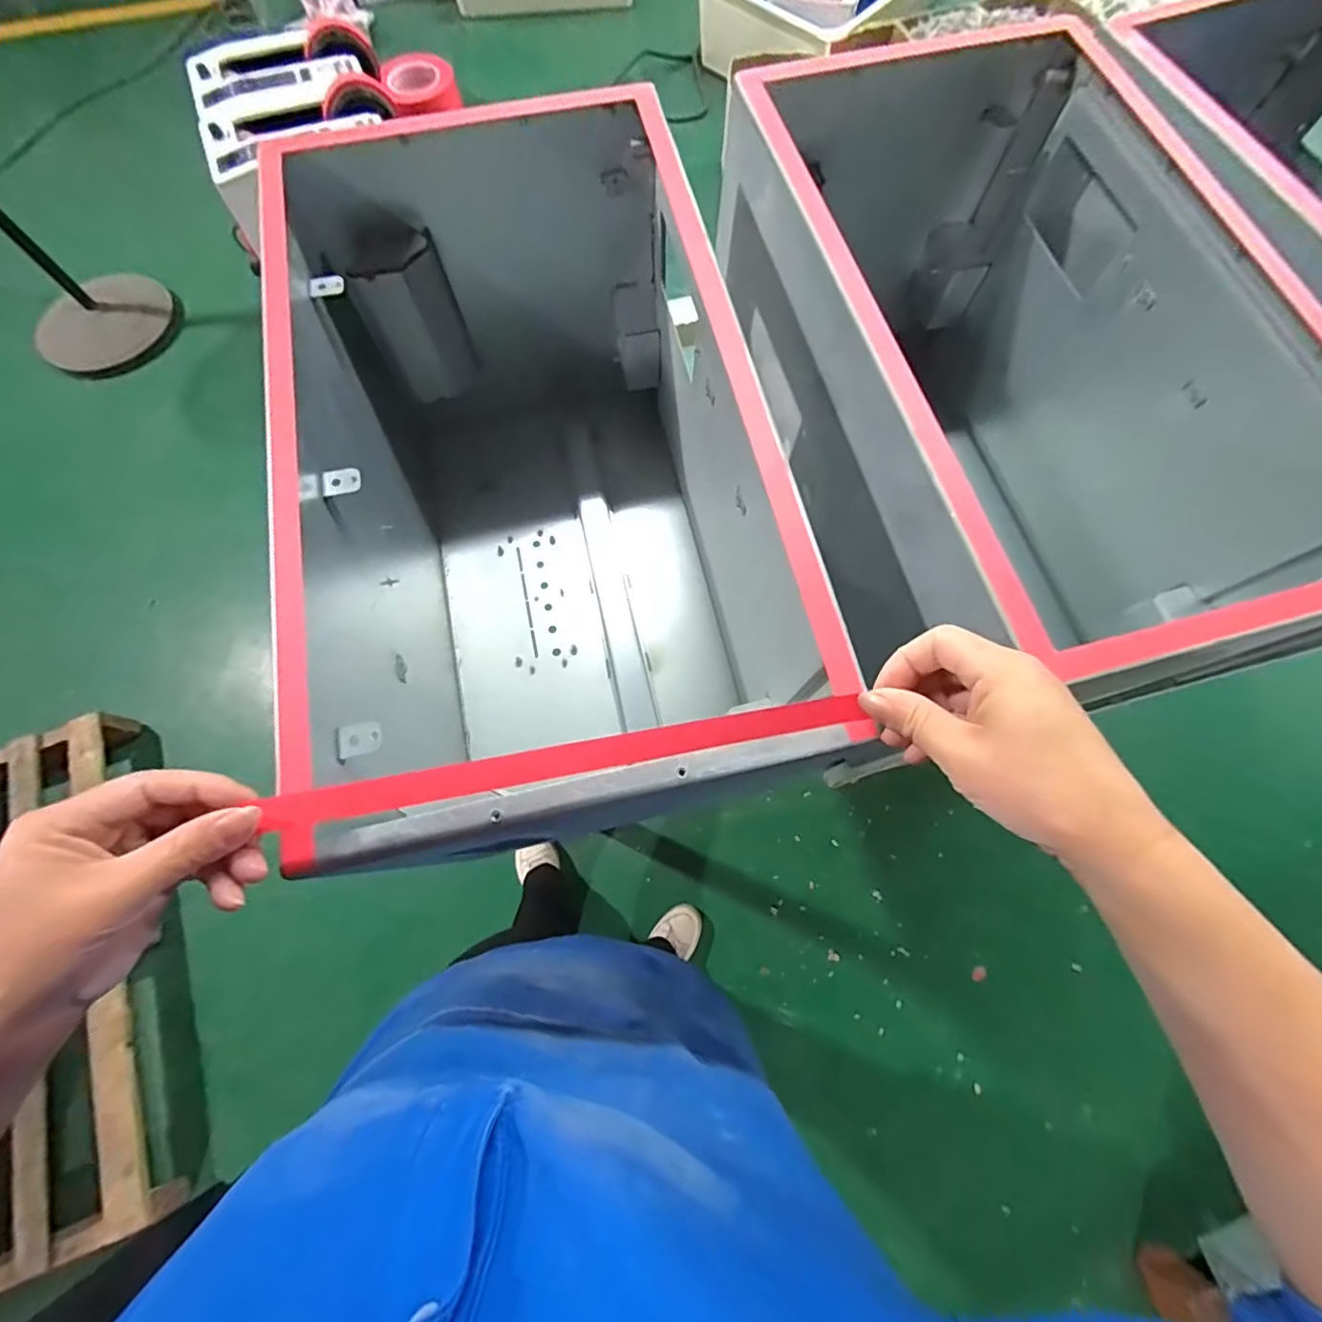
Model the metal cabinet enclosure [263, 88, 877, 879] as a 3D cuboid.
[{"bbox_3d":[-0.099,-0.138,0.498,0.351,0.336,0.545,-13,72,-4],"label":"metal cabinet enclosure"}]

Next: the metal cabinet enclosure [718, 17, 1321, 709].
[{"bbox_3d":[0.282,-0.232,0.536,0.346,0.309,0.550,-15,72,-4],"label":"metal cabinet enclosure"}]

